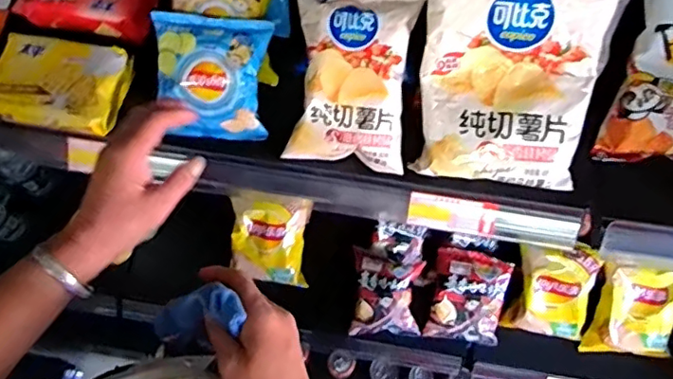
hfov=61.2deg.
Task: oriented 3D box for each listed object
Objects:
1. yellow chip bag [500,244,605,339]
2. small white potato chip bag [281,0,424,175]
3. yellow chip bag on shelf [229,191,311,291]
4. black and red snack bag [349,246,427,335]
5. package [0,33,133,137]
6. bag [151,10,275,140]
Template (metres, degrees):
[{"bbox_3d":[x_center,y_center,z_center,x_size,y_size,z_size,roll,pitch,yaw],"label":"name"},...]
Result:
[{"bbox_3d":[0.398,0.189,1.045,0.143,0.036,0.185,12,110,9],"label":"yellow chip bag"},{"bbox_3d":[0.015,-0.112,0.581,0.121,0.048,0.178,5,101,-6],"label":"small white potato chip bag"},{"bbox_3d":[-0.128,0.099,1.092,0.144,0.040,0.181,3,101,-1],"label":"yellow chip bag on shelf"},{"bbox_3d":[0.095,0.196,1.071,0.123,0.087,0.136,3,68,1],"label":"black and red snack bag"},{"bbox_3d":[-0.304,-0.118,0.609,0.143,0.033,0.095,9,68,3],"label":"package"},{"bbox_3d":[-0.133,-0.119,0.609,0.120,0.045,0.123,5,95,6],"label":"bag"}]

